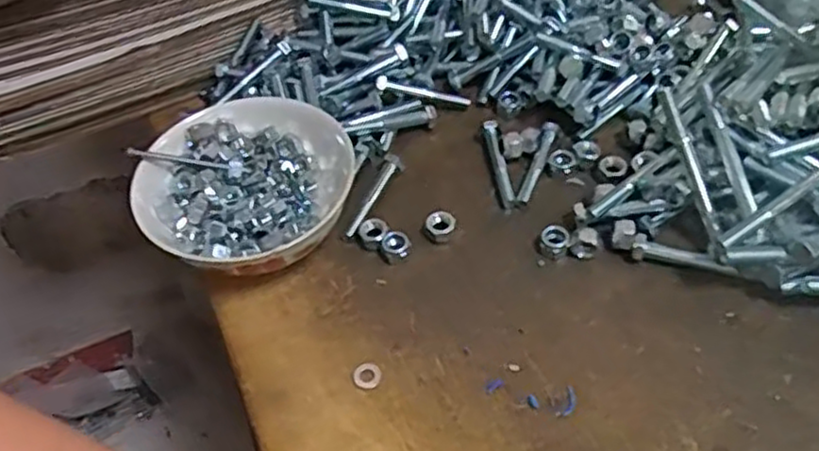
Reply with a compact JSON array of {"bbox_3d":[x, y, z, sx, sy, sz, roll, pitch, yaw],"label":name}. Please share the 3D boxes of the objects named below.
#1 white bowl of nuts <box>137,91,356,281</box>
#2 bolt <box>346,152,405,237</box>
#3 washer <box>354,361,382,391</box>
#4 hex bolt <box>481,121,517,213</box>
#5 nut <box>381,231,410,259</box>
[{"bbox_3d":[-0.099,-0.017,0.455,0.125,0.059,0.135,-3,50,3],"label":"white bowl of nuts"},{"bbox_3d":[-0.022,-0.022,0.479,0.011,0.014,0.072,15,53,17],"label":"bolt"},{"bbox_3d":[-0.024,0.084,0.404,0.016,0.004,0.016,-3,50,3],"label":"washer"},{"bbox_3d":[0.061,-0.042,0.491,0.011,0.015,0.072,-8,50,-1],"label":"hex bolt"},{"bbox_3d":[-0.009,0.013,0.453,0.018,0.013,0.013,7,51,12],"label":"nut"}]

